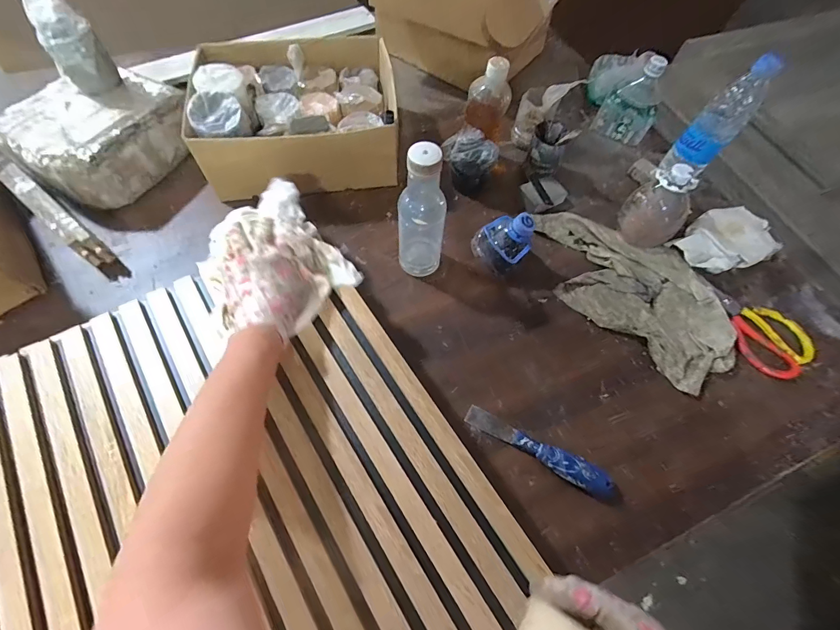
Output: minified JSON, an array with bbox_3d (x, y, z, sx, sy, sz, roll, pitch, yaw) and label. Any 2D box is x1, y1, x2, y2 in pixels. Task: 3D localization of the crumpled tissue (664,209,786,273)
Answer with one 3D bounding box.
[{"bbox_3d":[0.482,-0.113,0.600,0.124,0.055,0.111,-33,68,-15],"label":"crumpled tissue"}]

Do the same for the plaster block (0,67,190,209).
[{"bbox_3d":[-0.513,-0.291,0.623,0.174,0.097,0.232,28,65,12],"label":"plaster block"}]

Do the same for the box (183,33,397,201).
[{"bbox_3d":[-0.205,-0.345,0.642,0.297,0.121,0.259,-7,63,-6],"label":"box"}]

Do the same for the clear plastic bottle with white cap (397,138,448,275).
[{"bbox_3d":[0.002,-0.132,0.523,0.053,0.211,0.060,29,67,14],"label":"clear plastic bottle with white cap"}]

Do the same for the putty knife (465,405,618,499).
[{"bbox_3d":[0.147,0.168,0.475,0.186,0.029,0.031,27,64,12],"label":"putty knife"}]

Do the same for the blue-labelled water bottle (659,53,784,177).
[{"bbox_3d":[0.491,-0.317,0.629,0.065,0.204,0.071,-40,70,-18],"label":"blue-labelled water bottle"}]

